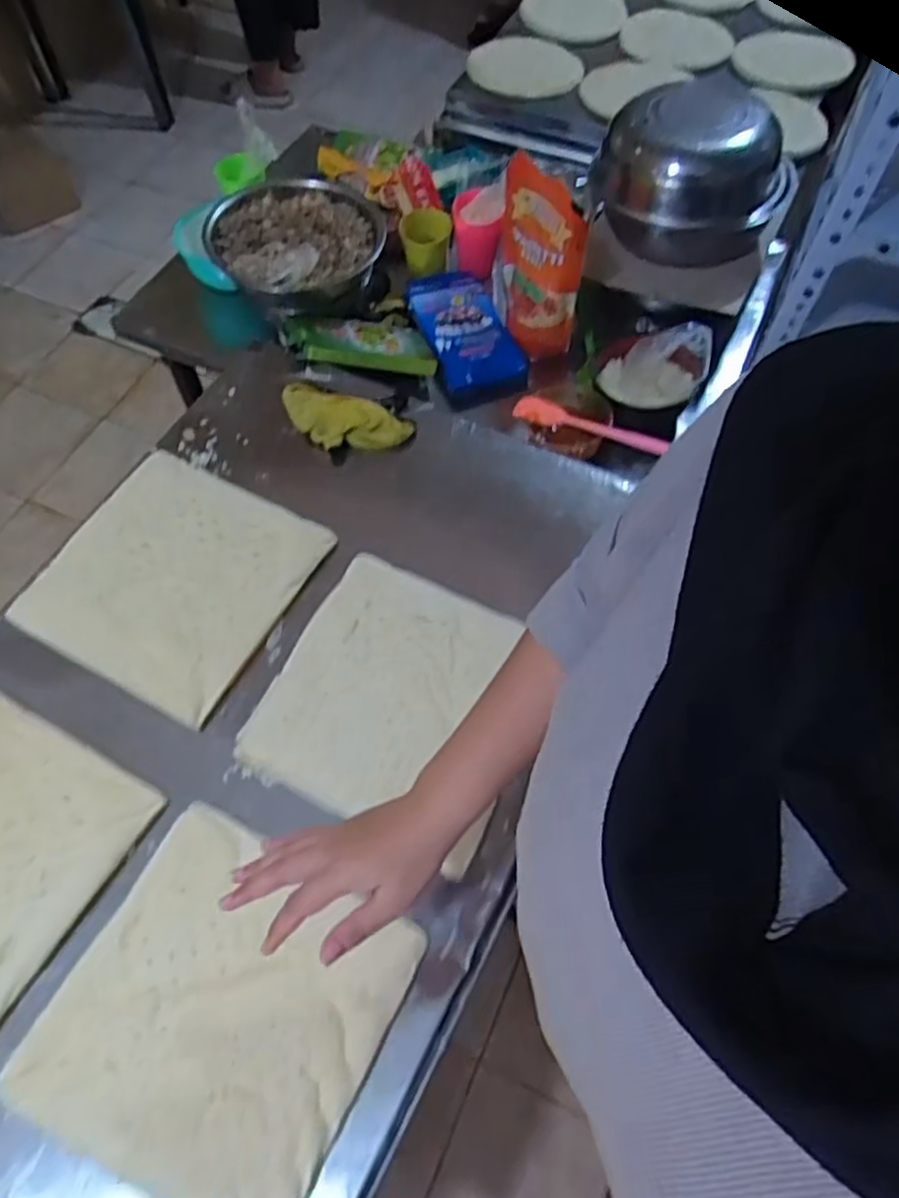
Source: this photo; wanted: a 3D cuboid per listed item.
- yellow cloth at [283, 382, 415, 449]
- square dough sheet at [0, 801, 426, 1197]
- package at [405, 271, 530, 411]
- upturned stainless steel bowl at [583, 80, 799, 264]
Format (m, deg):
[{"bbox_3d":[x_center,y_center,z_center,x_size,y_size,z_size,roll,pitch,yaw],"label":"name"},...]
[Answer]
[{"bbox_3d":[-0.129,-0.211,0.886,0.163,0.037,0.068,20,62,12],"label":"yellow cloth"},{"bbox_3d":[-0.181,0.326,0.586,0.241,0.031,0.241,24,62,12],"label":"square dough sheet"},{"bbox_3d":[0.020,-0.386,1.070,0.130,0.056,0.227,-18,62,-10],"label":"package"},{"bbox_3d":[0.311,-0.563,0.978,0.207,0.143,0.226,1,60,-1],"label":"upturned stainless steel bowl"}]

